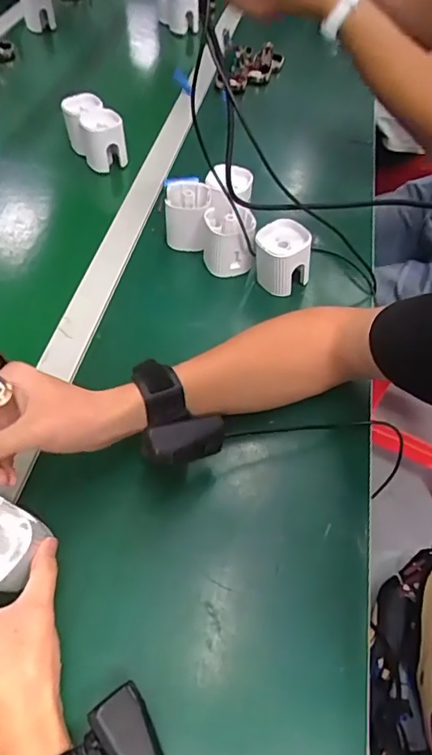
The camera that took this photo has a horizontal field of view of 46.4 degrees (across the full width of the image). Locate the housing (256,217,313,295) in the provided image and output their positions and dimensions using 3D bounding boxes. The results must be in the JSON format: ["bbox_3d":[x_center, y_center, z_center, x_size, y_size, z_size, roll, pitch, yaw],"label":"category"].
[{"bbox_3d":[0.072,-0.134,0.569,0.053,0.071,0.055,0,51,0],"label":"housing"}]

